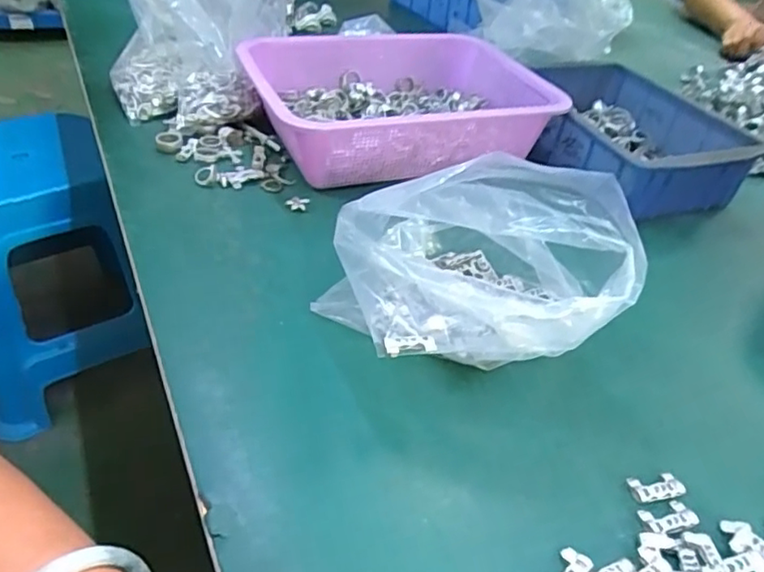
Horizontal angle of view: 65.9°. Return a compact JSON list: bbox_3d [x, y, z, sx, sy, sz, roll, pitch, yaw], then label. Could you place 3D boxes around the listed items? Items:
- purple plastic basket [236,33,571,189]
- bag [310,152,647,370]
[{"bbox_3d":[0.016,-0.196,0.638,0.321,0.082,0.226,-12,43,-22],"label":"purple plastic basket"},{"bbox_3d":[0.053,-0.019,0.394,0.184,0.129,0.153,5,39,-3],"label":"bag"}]

